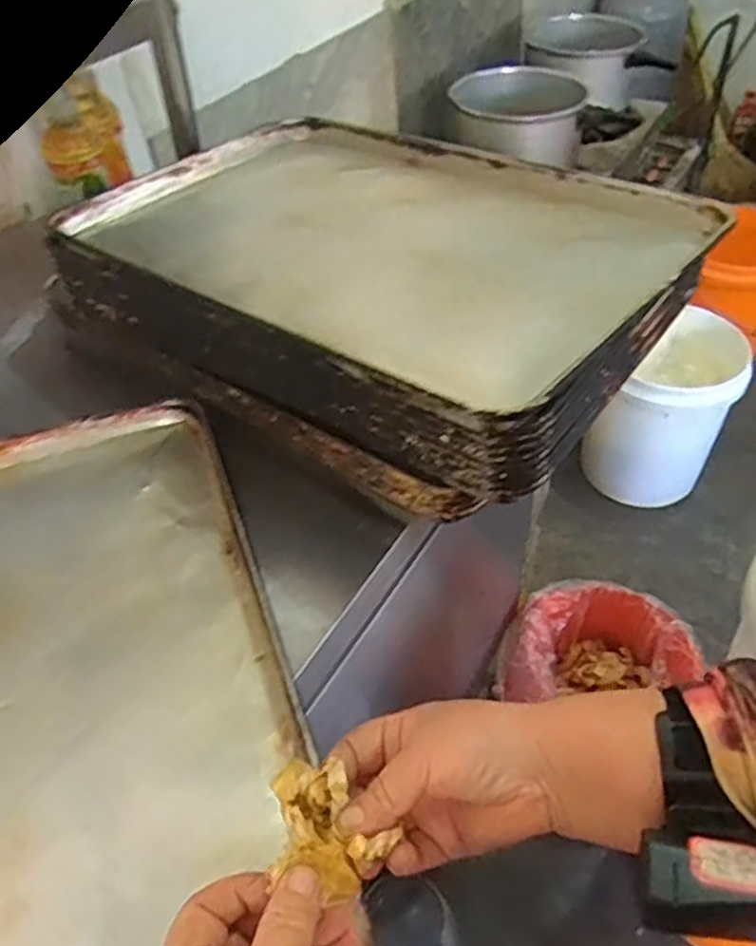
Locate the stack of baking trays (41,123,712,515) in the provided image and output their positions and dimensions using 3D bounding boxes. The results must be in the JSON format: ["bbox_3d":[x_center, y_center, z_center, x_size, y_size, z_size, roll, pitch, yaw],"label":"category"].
[{"bbox_3d":[-0.010,-0.203,0.805,0.586,0.175,0.399,29,53,28],"label":"stack of baking trays"}]

